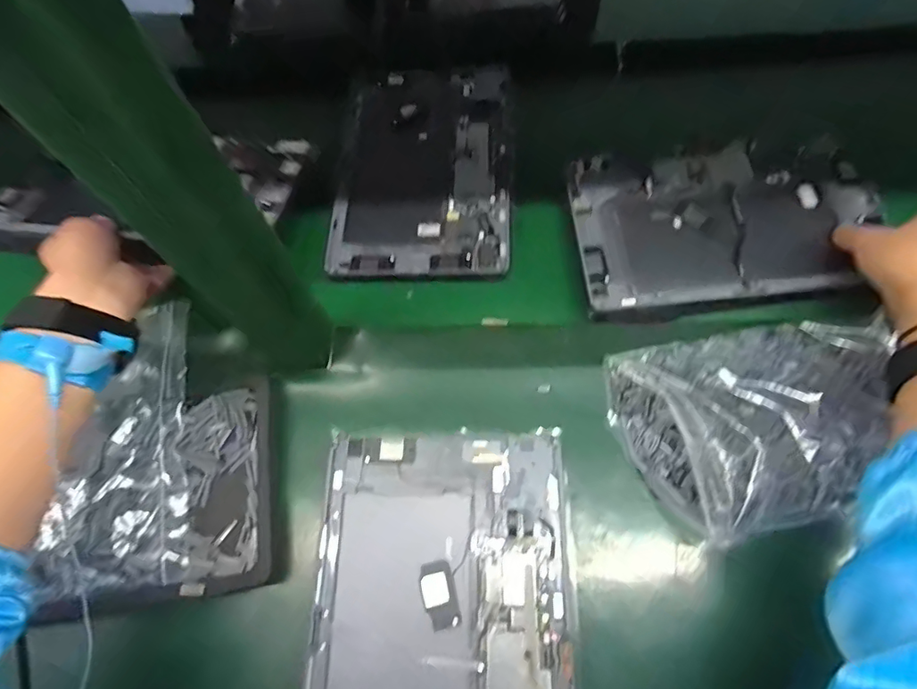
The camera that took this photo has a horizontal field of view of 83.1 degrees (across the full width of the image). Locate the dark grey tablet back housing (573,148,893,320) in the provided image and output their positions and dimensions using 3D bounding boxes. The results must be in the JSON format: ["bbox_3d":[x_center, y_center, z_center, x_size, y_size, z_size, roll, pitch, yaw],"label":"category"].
[{"bbox_3d":[0.225,-0.104,0.441,0.247,0.012,0.148,-4,66,1],"label":"dark grey tablet back housing"}]

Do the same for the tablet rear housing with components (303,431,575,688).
[{"bbox_3d":[-0.012,0.185,0.329,0.163,0.006,0.254,0,68,5],"label":"tablet rear housing with components"}]

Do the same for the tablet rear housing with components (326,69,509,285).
[{"bbox_3d":[-0.034,-0.175,0.507,0.162,0.008,0.247,1,66,3],"label":"tablet rear housing with components"}]

